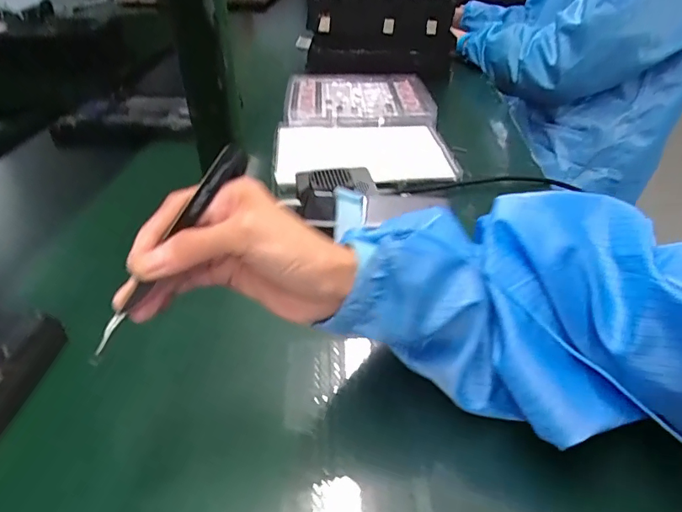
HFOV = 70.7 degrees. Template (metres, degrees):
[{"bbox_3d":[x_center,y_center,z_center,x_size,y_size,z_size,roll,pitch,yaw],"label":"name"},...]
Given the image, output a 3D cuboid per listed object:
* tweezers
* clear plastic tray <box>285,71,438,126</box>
[{"bbox_3d":[-0.084,-0.003,0.241,0.013,0.009,0.126,25,76,26],"label":"tweezers"},{"bbox_3d":[0.025,-0.245,0.732,0.209,0.024,0.207,1,35,2],"label":"clear plastic tray"}]

